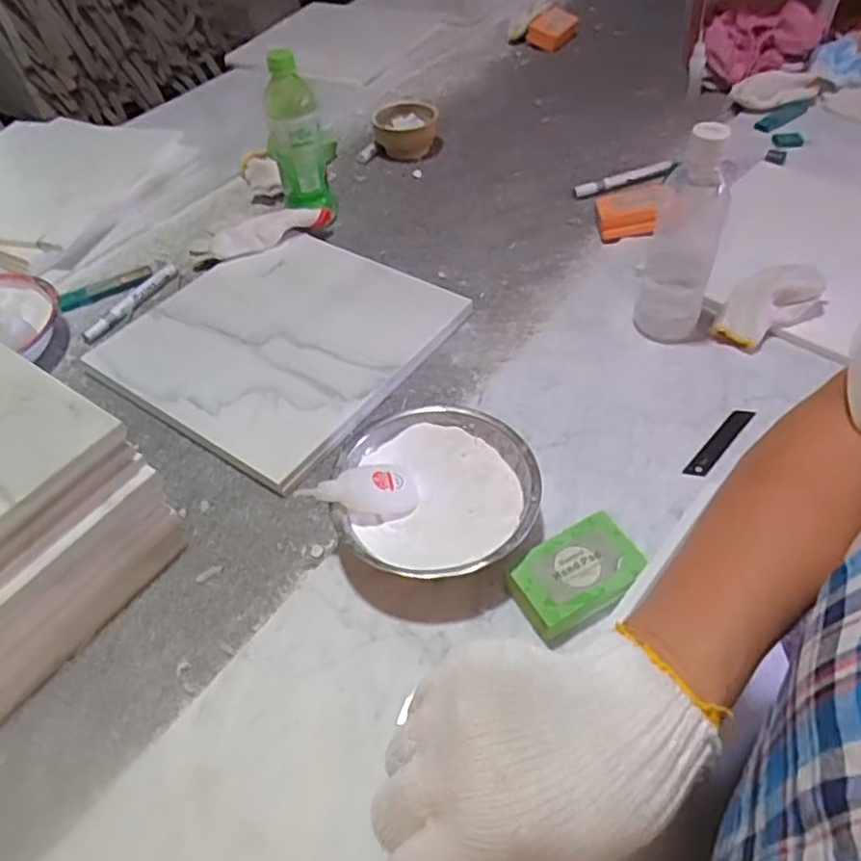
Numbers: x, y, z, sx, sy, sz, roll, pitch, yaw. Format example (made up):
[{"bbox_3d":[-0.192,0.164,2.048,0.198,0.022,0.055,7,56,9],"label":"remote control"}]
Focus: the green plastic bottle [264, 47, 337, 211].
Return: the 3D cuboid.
[{"bbox_3d":[-0.160,-0.361,0.837,0.079,0.180,0.059,-10,50,-4],"label":"green plastic bottle"}]

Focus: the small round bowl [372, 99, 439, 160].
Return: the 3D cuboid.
[{"bbox_3d":[-0.038,-0.465,1.034,0.096,0.055,0.095,-2,50,3],"label":"small round bowl"}]

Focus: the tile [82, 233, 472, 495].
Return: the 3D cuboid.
[{"bbox_3d":[-0.179,-0.112,0.747,0.336,0.024,0.308,28,58,25],"label":"tile"}]

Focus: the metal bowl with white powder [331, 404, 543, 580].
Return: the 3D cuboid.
[{"bbox_3d":[0.004,0.056,0.548,0.158,0.050,0.156,-2,50,3],"label":"metal bowl with white powder"}]

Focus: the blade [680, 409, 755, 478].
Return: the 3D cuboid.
[{"bbox_3d":[0.259,0.010,0.603,0.017,0.004,0.099,34,61,28],"label":"blade"}]

